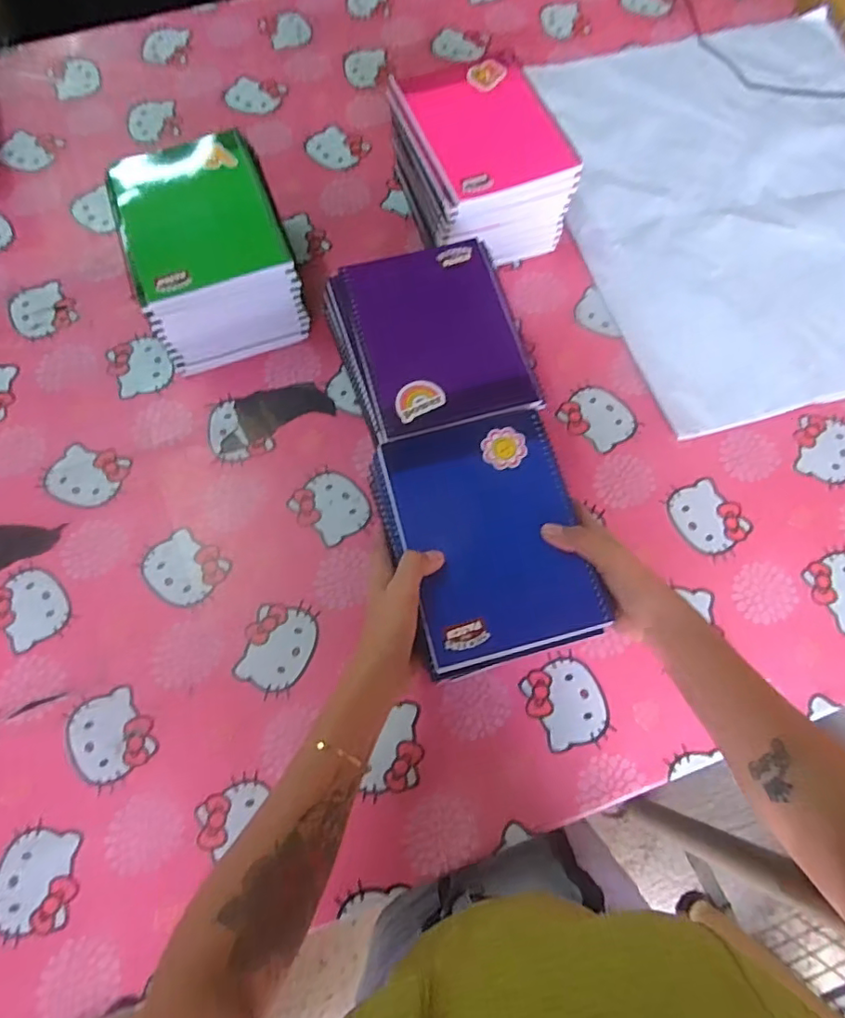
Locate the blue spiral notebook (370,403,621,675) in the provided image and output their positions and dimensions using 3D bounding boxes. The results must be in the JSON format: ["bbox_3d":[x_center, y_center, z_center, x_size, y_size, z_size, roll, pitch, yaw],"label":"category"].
[{"bbox_3d":[0.053,0.021,0.468,0.156,0.014,0.204,-15,71,-5],"label":"blue spiral notebook"}]

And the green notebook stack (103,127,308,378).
[{"bbox_3d":[-0.231,-0.281,0.624,0.154,0.134,0.183,-17,72,-6],"label":"green notebook stack"}]

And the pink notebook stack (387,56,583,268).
[{"bbox_3d":[0.065,-0.405,0.673,0.156,0.123,0.205,-20,72,-7],"label":"pink notebook stack"}]

